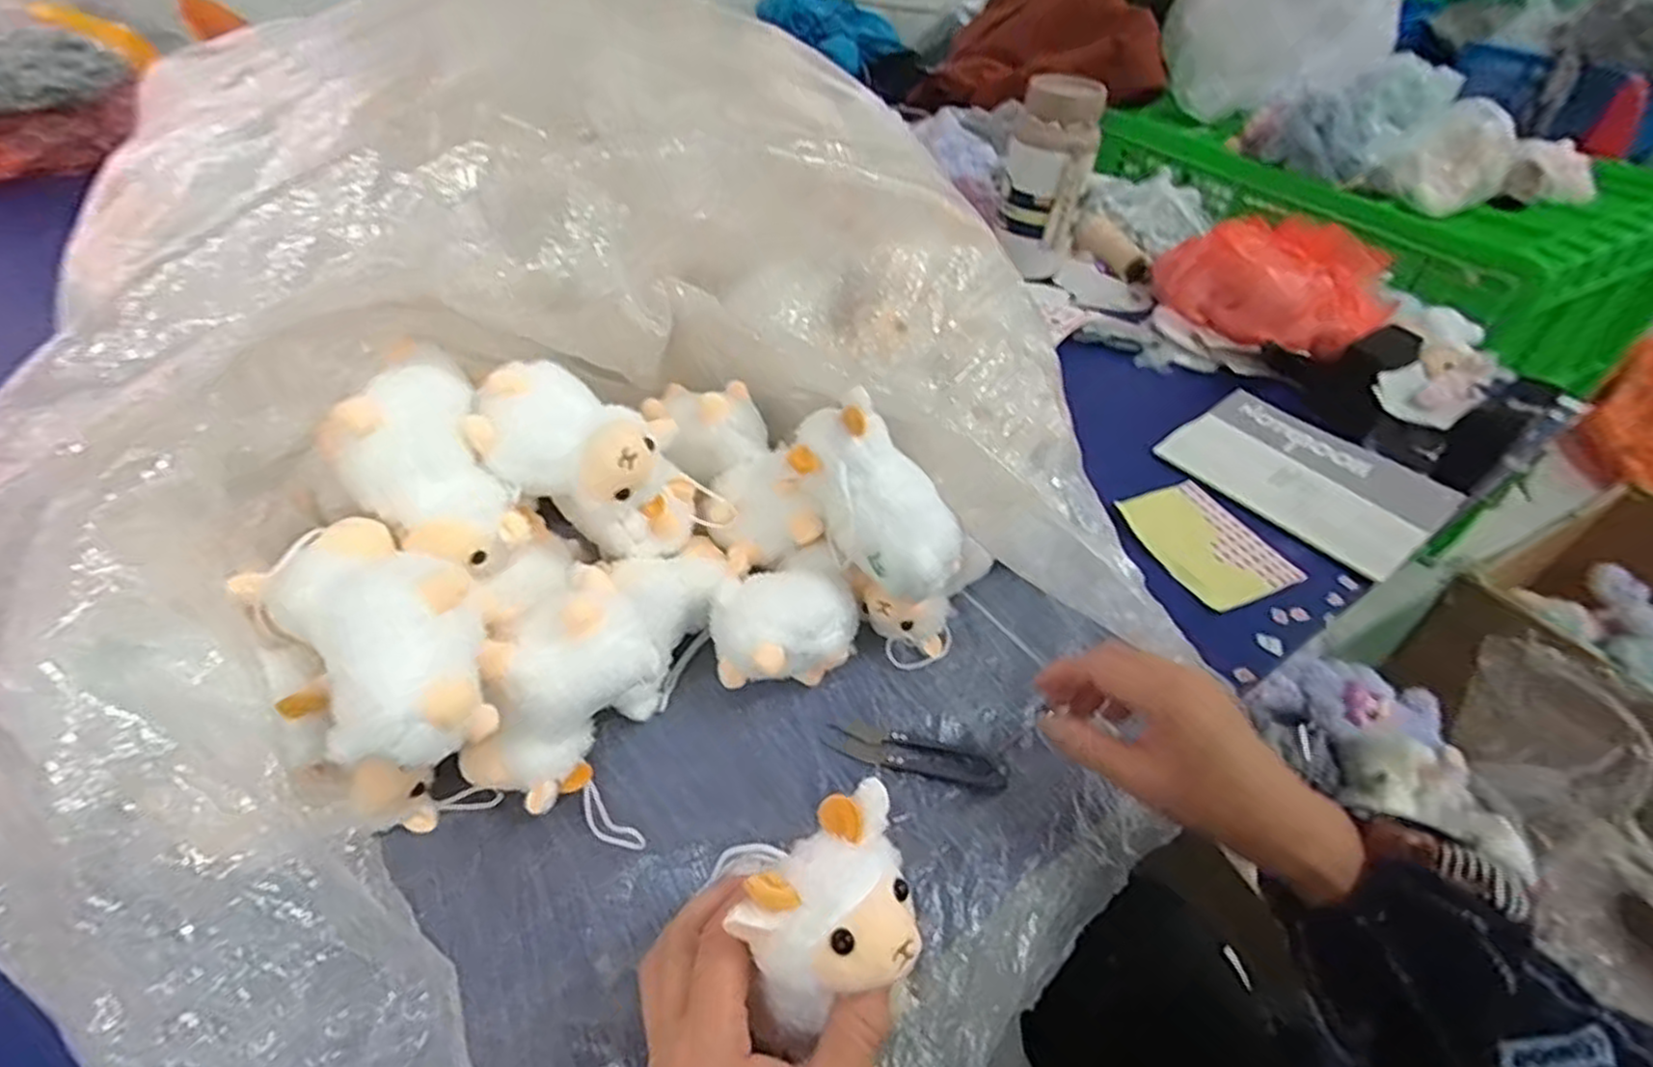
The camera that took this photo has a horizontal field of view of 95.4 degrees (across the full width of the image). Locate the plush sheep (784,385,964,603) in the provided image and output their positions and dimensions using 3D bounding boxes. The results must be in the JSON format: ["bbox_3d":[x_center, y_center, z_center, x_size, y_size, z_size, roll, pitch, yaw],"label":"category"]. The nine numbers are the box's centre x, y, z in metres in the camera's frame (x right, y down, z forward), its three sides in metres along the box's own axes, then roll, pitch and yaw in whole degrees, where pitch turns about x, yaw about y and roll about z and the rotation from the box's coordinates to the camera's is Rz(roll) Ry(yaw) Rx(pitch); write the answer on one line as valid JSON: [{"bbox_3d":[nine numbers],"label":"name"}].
[{"bbox_3d":[0.030,-0.018,0.449,0.122,0.068,0.063,58,23,3],"label":"plush sheep"}]

